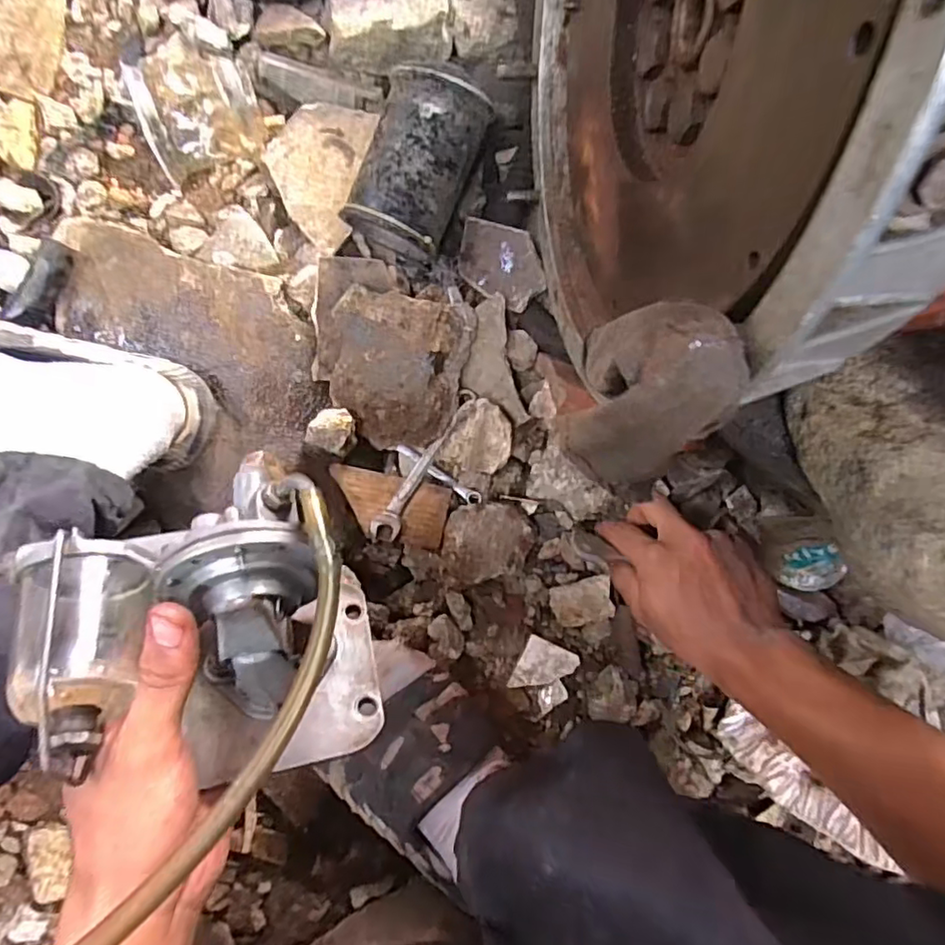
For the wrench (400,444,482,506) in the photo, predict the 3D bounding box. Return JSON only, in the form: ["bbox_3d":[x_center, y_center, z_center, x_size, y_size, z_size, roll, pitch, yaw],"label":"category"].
[{"bbox_3d":[-0.027,0.002,0.505,0.080,0.011,0.012,33,85,-2],"label":"wrench"}]

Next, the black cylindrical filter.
[{"bbox_3d":[-0.042,-0.231,0.467,0.077,0.081,0.114,25,86,-2],"label":"black cylindrical filter"}]

